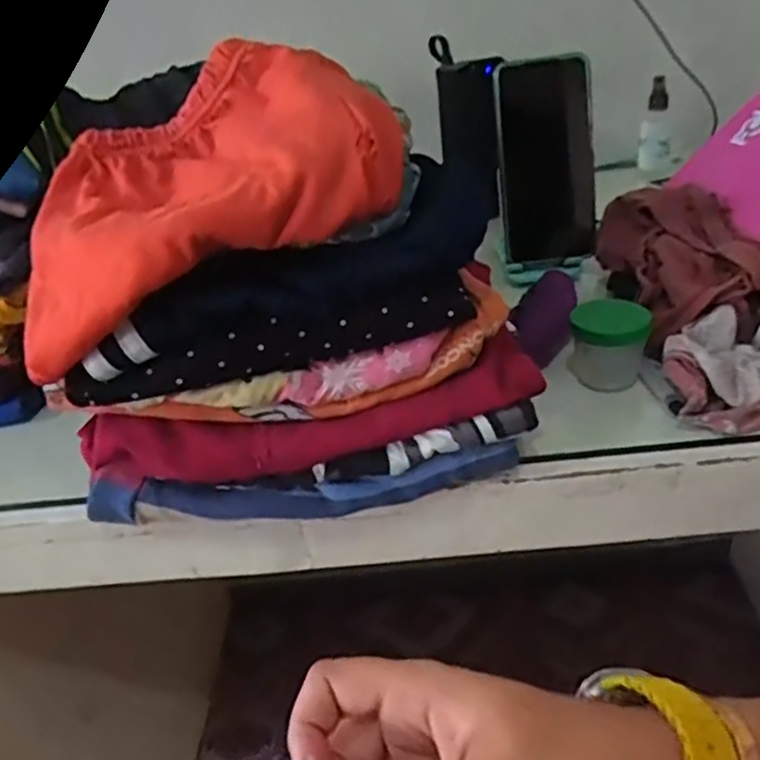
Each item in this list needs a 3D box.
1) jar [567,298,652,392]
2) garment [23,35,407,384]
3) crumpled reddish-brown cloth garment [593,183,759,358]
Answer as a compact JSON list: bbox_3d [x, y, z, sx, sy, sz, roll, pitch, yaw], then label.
[{"bbox_3d":[0.150,-0.022,0.463,0.048,0.049,0.054,3,31,17],"label":"jar"},{"bbox_3d":[-0.092,-0.102,0.353,0.178,0.100,0.146,-14,30,-11],"label":"garment"},{"bbox_3d":[0.219,-0.094,0.519,0.081,0.059,0.171,-3,30,8],"label":"crumpled reddish-brown cloth garment"}]

